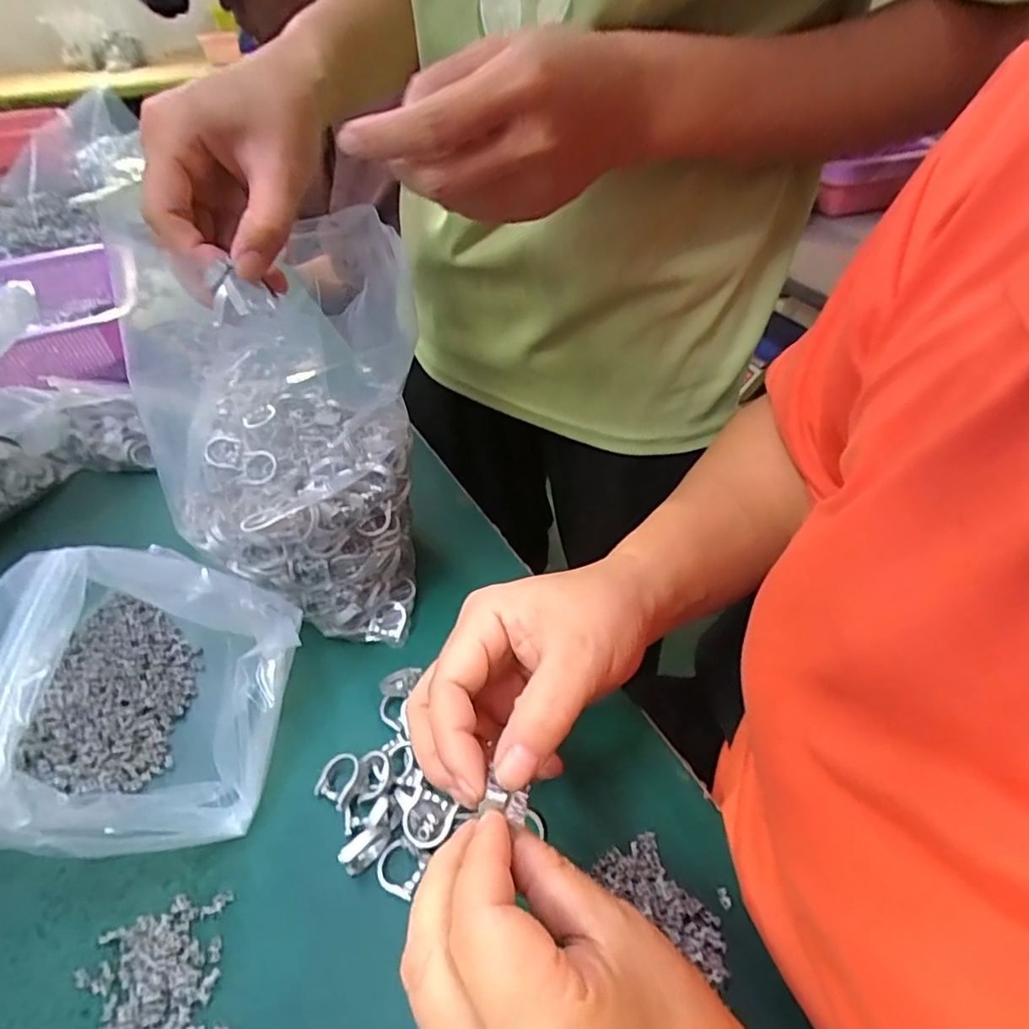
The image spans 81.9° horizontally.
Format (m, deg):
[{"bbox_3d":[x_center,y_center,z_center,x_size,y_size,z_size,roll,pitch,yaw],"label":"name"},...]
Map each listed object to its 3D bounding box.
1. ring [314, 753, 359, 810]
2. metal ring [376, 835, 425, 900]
[{"bbox_3d":[-0.091,0.137,0.307,0.021,0.006,0.024,10,60,34],"label":"ring"},{"bbox_3d":[-0.054,0.165,0.279,0.023,0.004,0.022,-7,48,8],"label":"metal ring"}]

